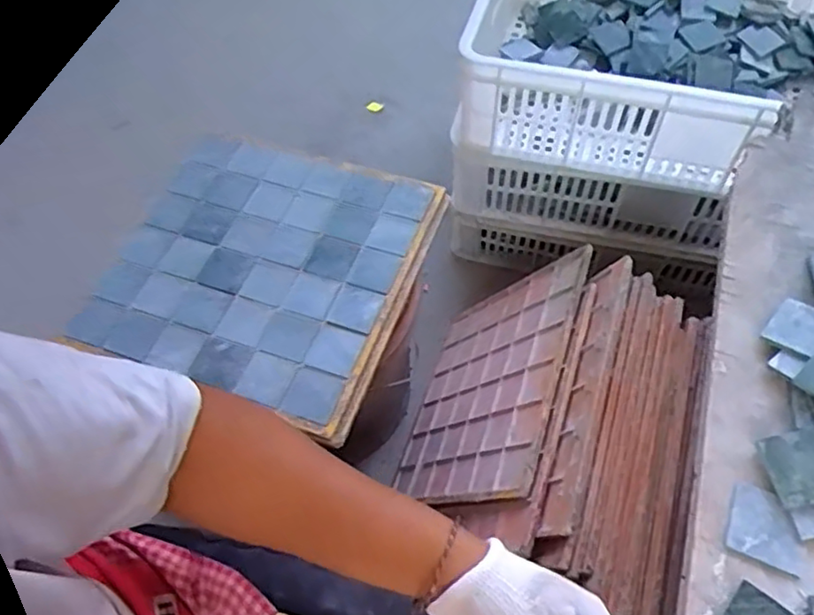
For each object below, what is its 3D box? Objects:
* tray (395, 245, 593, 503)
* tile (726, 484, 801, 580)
[{"bbox_3d":[0.104,0.102,0.859,0.012,0.318,0.318,29,64,-20],"label":"tray"},{"bbox_3d":[0.245,0.150,0.436,0.045,0.005,0.049,19,63,14],"label":"tile"}]

